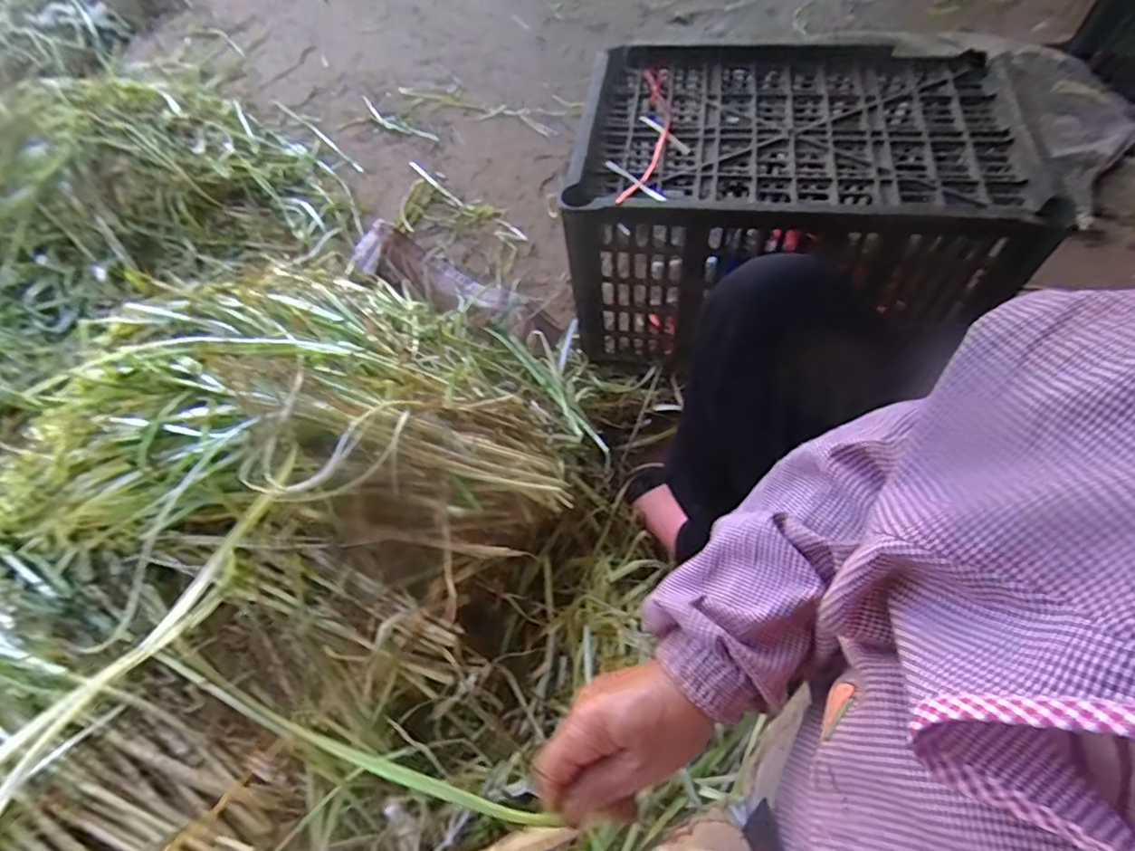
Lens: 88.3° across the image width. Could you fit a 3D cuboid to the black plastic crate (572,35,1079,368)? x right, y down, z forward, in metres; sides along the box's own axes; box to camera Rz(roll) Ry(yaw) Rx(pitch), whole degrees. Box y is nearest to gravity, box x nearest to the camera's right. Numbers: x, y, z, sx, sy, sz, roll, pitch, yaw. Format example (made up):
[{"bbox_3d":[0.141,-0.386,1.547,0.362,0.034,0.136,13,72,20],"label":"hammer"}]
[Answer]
[{"bbox_3d":[0.267,-0.280,0.770,0.483,0.258,0.336,6,61,8],"label":"black plastic crate"}]

